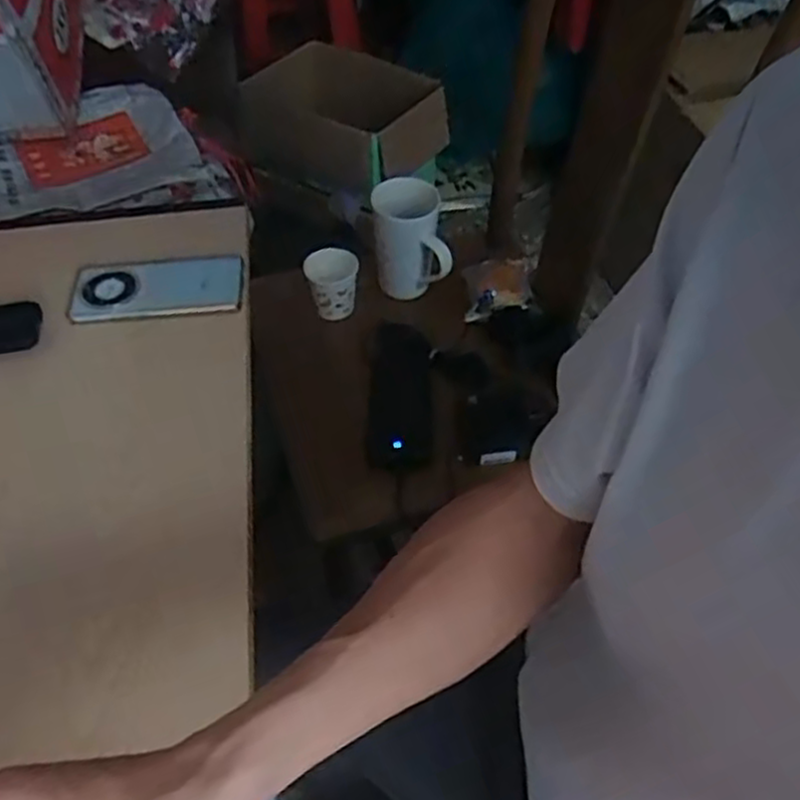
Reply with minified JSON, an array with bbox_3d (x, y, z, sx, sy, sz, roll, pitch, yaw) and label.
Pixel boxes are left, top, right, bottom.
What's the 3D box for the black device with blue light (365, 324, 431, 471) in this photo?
[{"bbox_3d":[0.000,-0.017,0.895,0.071,0.026,0.231,1,51,0],"label":"black device with blue light"}]

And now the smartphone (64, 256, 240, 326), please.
[{"bbox_3d":[-0.241,-0.112,0.735,0.165,0.009,0.083,-4,51,-4],"label":"smartphone"}]

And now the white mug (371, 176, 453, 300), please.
[{"bbox_3d":[0.012,-0.203,0.974,0.085,0.133,0.097,-10,51,-9],"label":"white mug"}]

